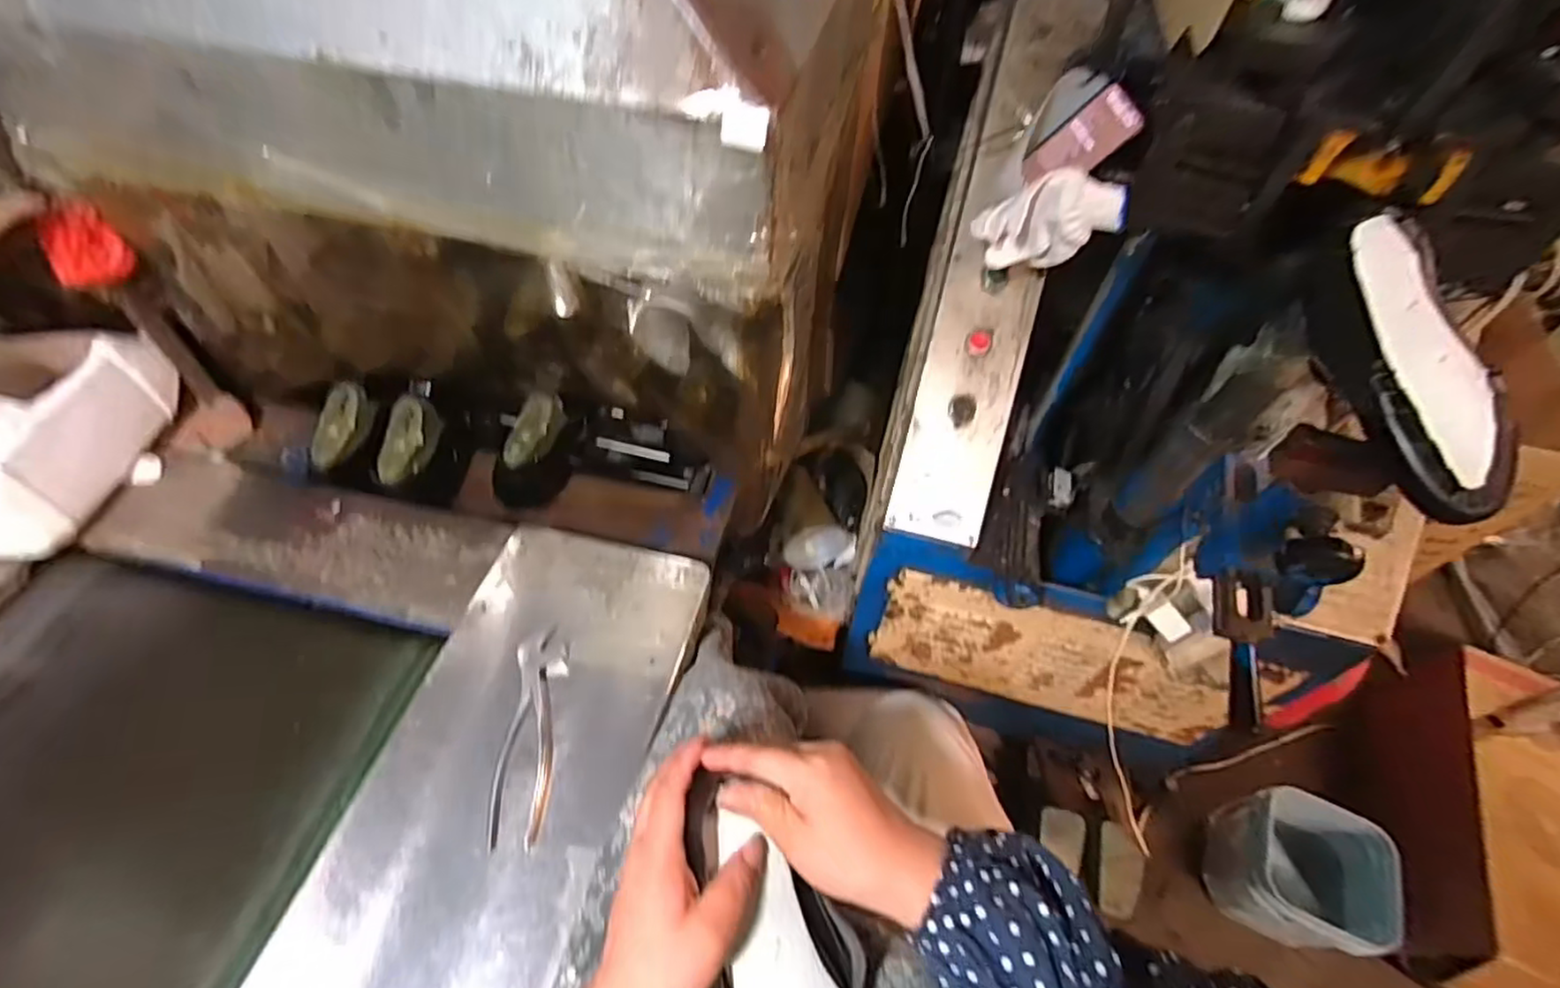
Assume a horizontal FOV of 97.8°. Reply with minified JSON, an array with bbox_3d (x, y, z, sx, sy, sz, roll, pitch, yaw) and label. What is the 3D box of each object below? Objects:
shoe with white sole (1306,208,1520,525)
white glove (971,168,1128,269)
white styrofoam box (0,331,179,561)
[{"bbox_3d":[0.477,-0.096,0.530,0.074,0.080,0.243,2,66,-2],"label":"shoe with white sole"},{"bbox_3d":[0.293,-0.292,0.740,0.106,0.159,0.049,29,67,-36],"label":"white glove"},{"bbox_3d":[-0.783,-0.070,0.728,0.087,0.165,0.261,3,53,-2],"label":"white styrofoam box"}]

